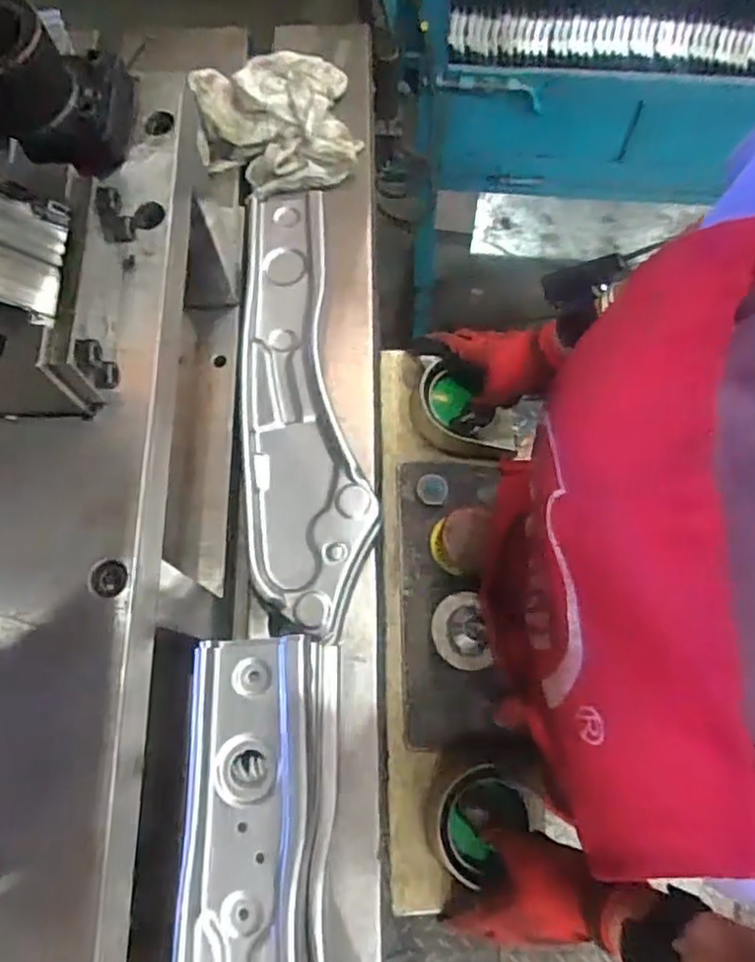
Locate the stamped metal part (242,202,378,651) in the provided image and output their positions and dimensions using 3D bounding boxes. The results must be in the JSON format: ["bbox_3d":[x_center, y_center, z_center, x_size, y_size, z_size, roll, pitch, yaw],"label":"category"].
[{"bbox_3d":[-0.075,-0.085,0.640,0.112,0.025,0.441,-7,71,0],"label":"stamped metal part"}]

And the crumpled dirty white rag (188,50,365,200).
[{"bbox_3d":[-0.107,-0.391,0.726,0.173,0.047,0.152,-14,71,-2],"label":"crumpled dirty white rag"}]

